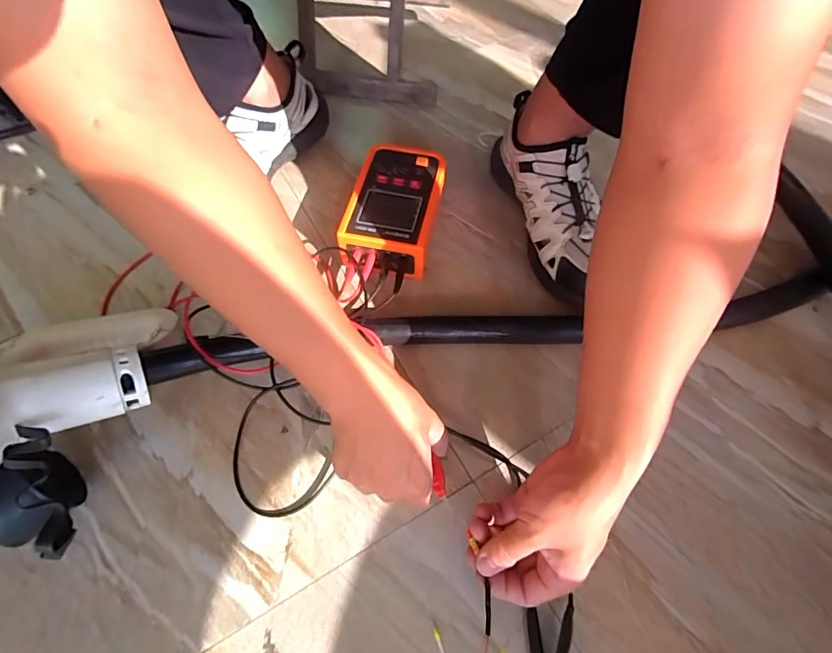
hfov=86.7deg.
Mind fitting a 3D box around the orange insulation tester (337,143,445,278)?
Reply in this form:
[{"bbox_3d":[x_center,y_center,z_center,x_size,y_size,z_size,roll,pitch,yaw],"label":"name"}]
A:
[{"bbox_3d":[-0.025,-0.137,0.537,0.098,0.065,0.160,10,61,5],"label":"orange insulation tester"}]

